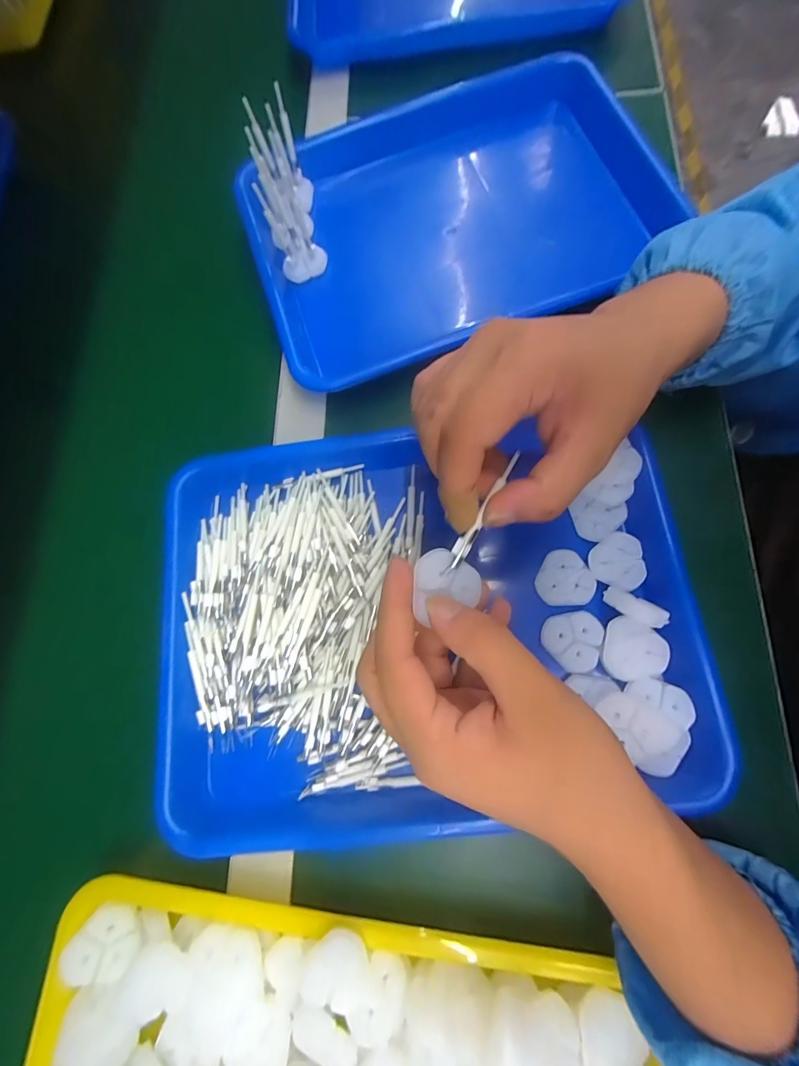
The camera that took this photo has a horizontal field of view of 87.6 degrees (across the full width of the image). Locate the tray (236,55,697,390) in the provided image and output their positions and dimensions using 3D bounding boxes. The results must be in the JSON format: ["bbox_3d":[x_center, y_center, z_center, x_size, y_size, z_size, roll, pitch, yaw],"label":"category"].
[{"bbox_3d":[0.046,-0.272,0.357,0.342,0.040,0.238,-23,75,-1],"label":"tray"}]

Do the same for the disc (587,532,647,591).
[{"bbox_3d":[0.144,0.019,0.272,0.036,0.007,0.034,-1,76,5],"label":"disc"}]

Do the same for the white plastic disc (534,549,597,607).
[{"bbox_3d":[0.108,0.031,0.273,0.034,0.004,0.036,-1,76,5],"label":"white plastic disc"}]

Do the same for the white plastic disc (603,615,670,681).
[{"bbox_3d":[0.143,0.071,0.252,0.034,0.004,0.036,-7,66,16],"label":"white plastic disc"}]

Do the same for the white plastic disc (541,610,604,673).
[{"bbox_3d":[0.109,0.067,0.264,0.034,0.006,0.036,-1,76,5],"label":"white plastic disc"}]

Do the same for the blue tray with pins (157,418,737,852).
[{"bbox_3d":[0.014,0.050,0.268,0.333,0.039,0.242,-5,73,1],"label":"blue tray with pins"}]

